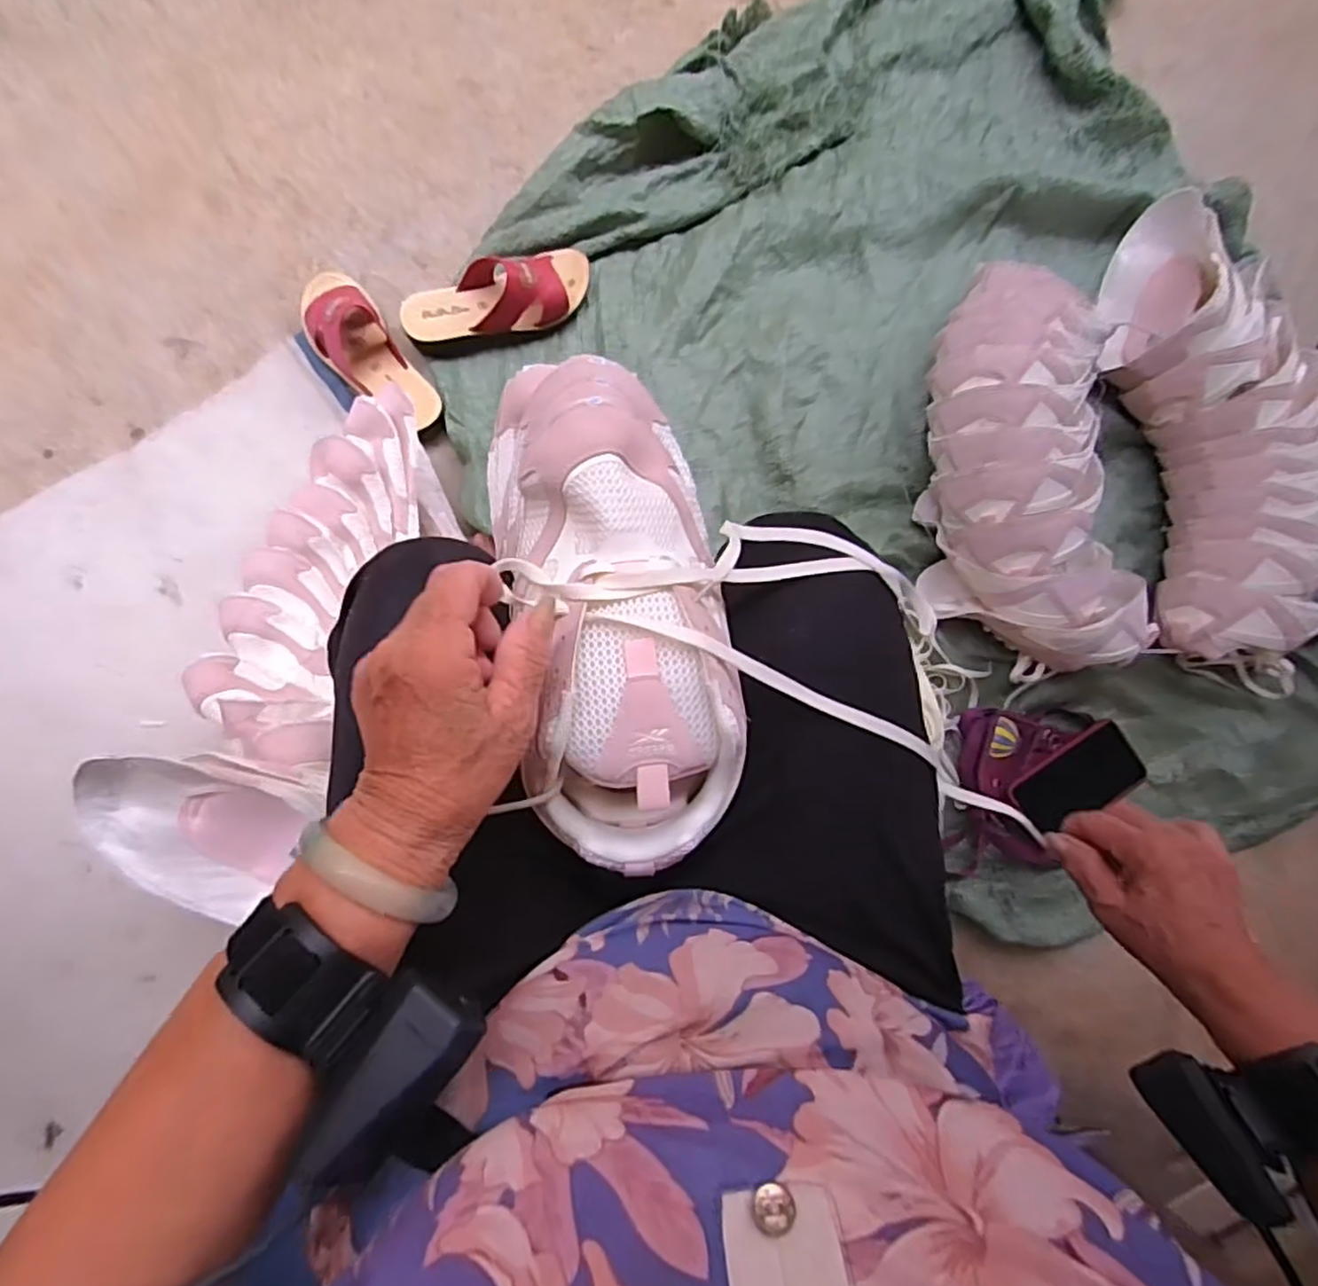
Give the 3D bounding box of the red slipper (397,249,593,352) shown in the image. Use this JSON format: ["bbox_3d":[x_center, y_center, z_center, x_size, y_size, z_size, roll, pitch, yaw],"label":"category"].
[{"bbox_3d":[-0.191,-0.413,0.811,0.226,0.072,0.091,-15,84,-6],"label":"red slipper"}]

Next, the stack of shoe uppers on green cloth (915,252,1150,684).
[{"bbox_3d":[0.411,-0.191,0.782,0.195,0.145,0.440,-6,83,-5],"label":"stack of shoe uppers on green cloth"}]

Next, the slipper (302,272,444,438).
[{"bbox_3d":[-0.338,-0.332,0.791,0.086,0.064,0.232,-34,86,-8],"label":"slipper"}]

